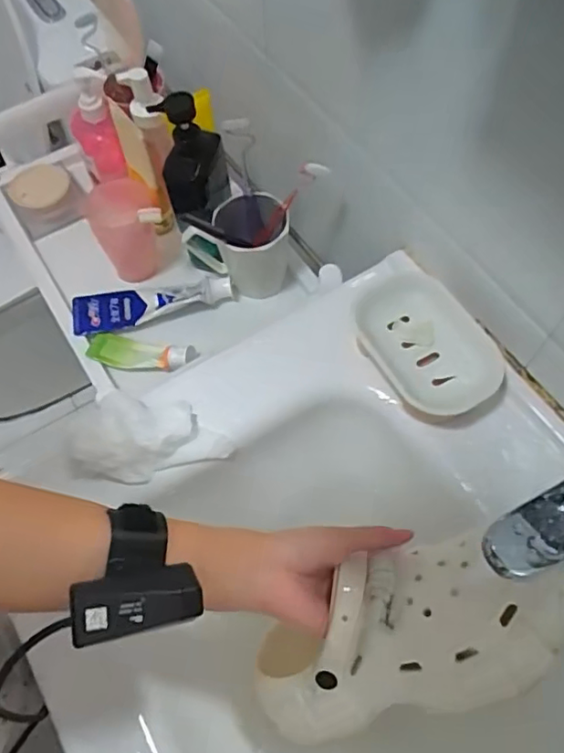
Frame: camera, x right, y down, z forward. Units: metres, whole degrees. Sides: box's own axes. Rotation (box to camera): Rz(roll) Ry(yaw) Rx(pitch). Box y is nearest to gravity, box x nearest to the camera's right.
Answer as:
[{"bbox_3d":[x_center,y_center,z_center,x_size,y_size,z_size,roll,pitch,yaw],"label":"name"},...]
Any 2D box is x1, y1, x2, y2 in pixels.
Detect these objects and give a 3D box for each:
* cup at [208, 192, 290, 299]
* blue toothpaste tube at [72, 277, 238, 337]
[{"bbox_3d":[-0.033,-0.150,0.682,0.081,0.097,0.077,0,61,1],"label":"cup"},{"bbox_3d":[-0.154,-0.092,0.701,0.195,0.028,0.054,-12,62,-5],"label":"blue toothpaste tube"}]

